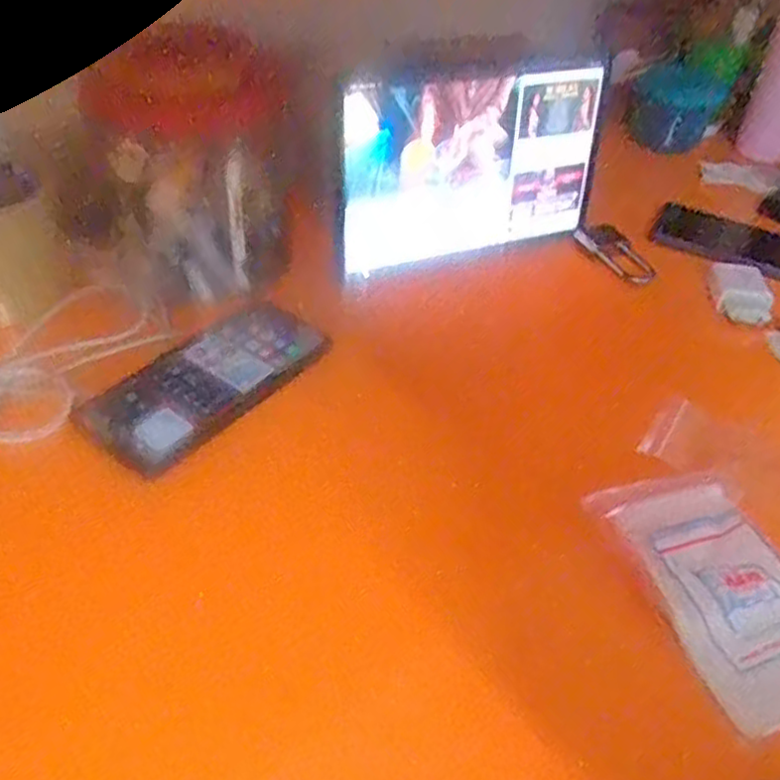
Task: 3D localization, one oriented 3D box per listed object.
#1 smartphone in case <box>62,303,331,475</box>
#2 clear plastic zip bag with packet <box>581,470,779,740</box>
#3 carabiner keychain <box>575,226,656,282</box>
[{"bbox_3d":[-0.120,-0.012,0.501,0.081,0.007,0.172,31,47,25],"label":"smartphone in case"},{"bbox_3d":[0.179,0.103,0.394,0.076,0.009,0.143,-19,49,-7],"label":"clear plastic zip bag with packet"},{"bbox_3d":[0.208,-0.127,0.674,0.081,0.027,0.020,43,53,17],"label":"carabiner keychain"}]

